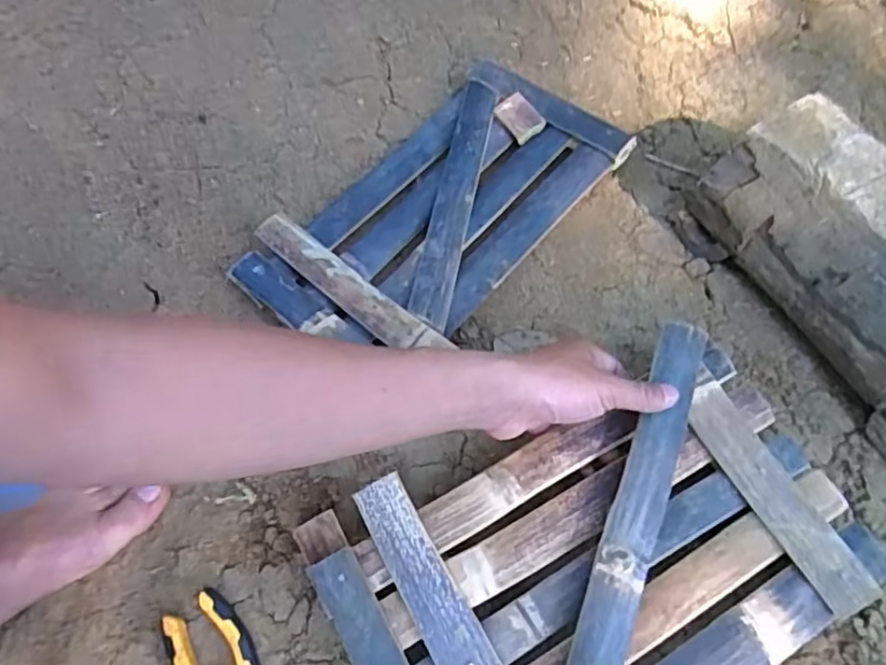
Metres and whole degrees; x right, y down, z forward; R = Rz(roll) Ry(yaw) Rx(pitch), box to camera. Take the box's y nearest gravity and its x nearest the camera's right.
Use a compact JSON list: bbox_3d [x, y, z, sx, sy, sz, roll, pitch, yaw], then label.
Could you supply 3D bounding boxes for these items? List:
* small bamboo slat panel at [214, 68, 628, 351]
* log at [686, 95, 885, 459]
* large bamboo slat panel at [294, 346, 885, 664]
[{"bbox_3d":[-0.006,-0.112,0.620,0.189,0.042,0.339,41,72,20],"label":"small bamboo slat panel"},{"bbox_3d":[0.337,-0.041,0.518,0.125,0.123,0.278,-30,65,-6],"label":"log"},{"bbox_3d":[0.116,0.189,0.451,0.362,0.055,0.276,-23,64,-8],"label":"large bamboo slat panel"}]

